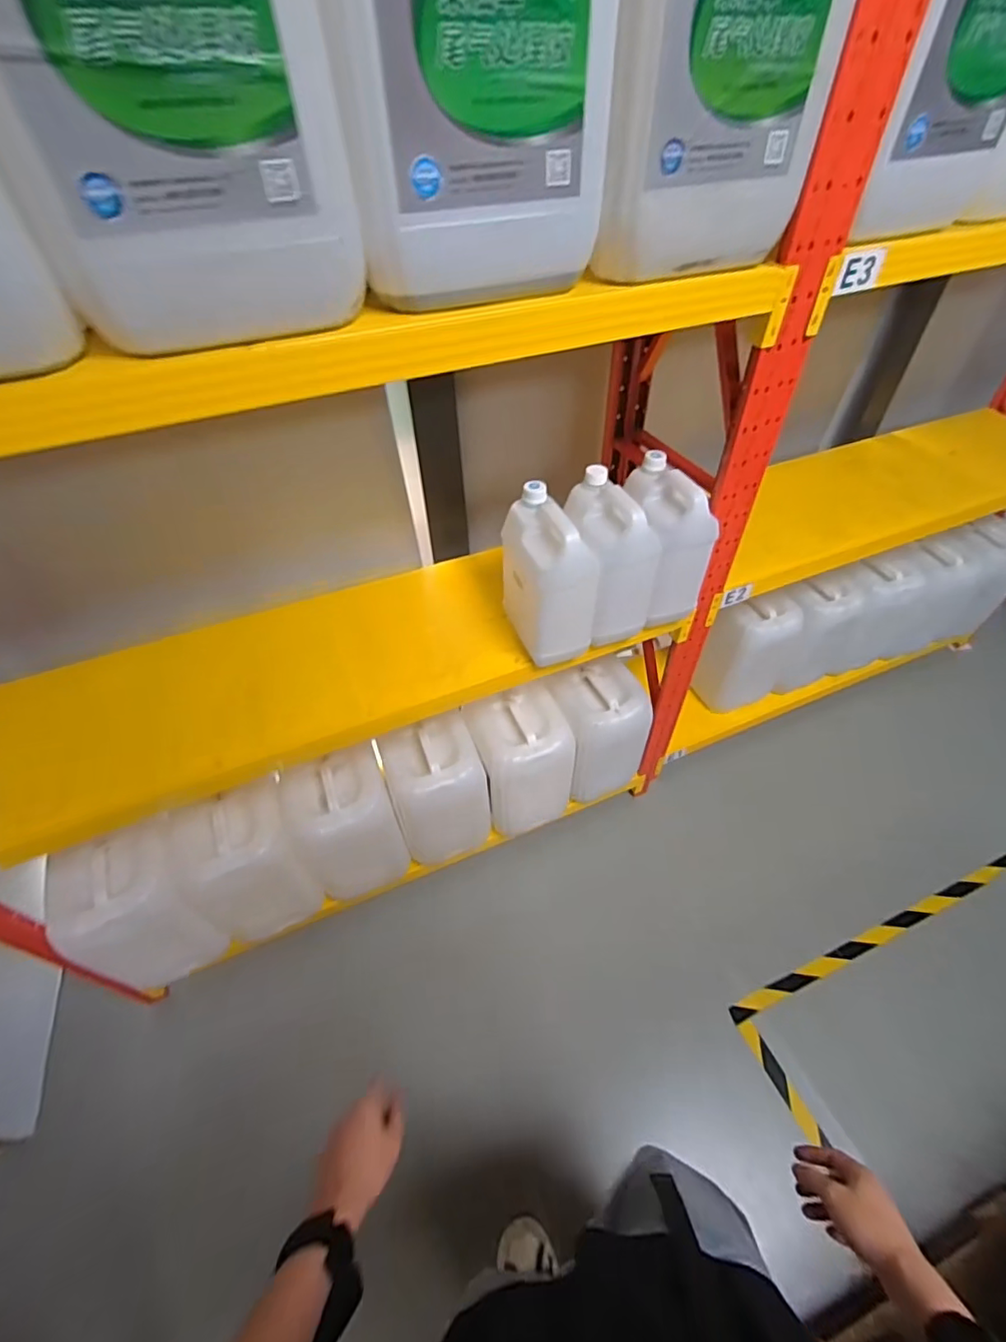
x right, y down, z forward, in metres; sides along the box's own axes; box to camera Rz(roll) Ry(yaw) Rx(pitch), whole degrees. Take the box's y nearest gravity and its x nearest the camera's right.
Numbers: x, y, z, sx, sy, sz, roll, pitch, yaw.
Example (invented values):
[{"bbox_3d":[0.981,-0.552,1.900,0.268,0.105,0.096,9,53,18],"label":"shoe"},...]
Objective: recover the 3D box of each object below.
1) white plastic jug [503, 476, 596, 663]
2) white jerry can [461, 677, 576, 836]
[{"bbox_3d":[0.073,-0.171,0.998,0.124,0.277,0.177,-23,51,-17],"label":"white plastic jug"},{"bbox_3d":[0.046,0.242,1.436,0.231,0.342,0.231,-19,50,-14],"label":"white jerry can"}]

